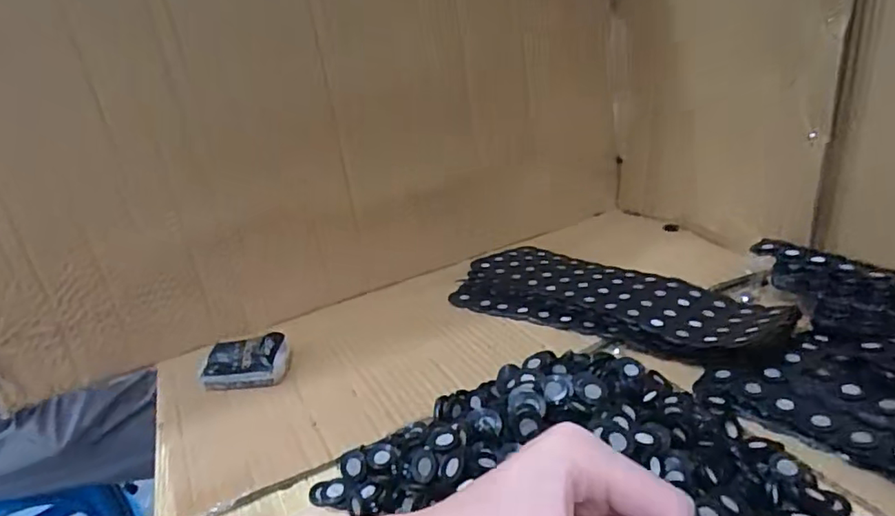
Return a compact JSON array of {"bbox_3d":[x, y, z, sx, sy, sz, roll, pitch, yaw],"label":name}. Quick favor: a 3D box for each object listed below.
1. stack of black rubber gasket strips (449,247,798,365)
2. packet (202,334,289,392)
[{"bbox_3d":[0.151,0.035,0.524,0.290,0.013,0.128,11,27,35],"label":"stack of black rubber gasket strips"},{"bbox_3d":[-0.173,0.091,0.469,0.068,0.027,0.041,-8,22,-5],"label":"packet"}]

